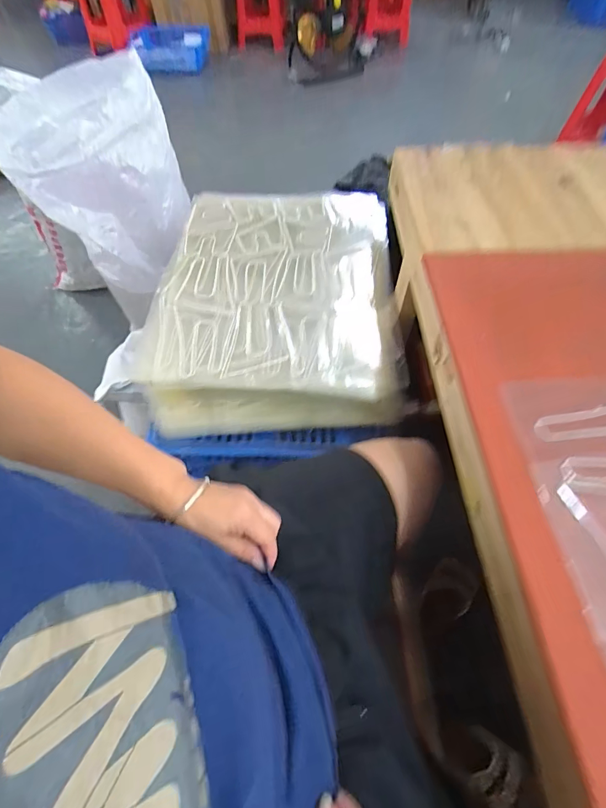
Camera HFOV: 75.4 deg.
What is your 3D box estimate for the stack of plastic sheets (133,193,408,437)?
[{"bbox_3d":[-0.066,-0.229,0.826,0.491,0.105,0.593,0,58,1],"label":"stack of plastic sheets"}]

